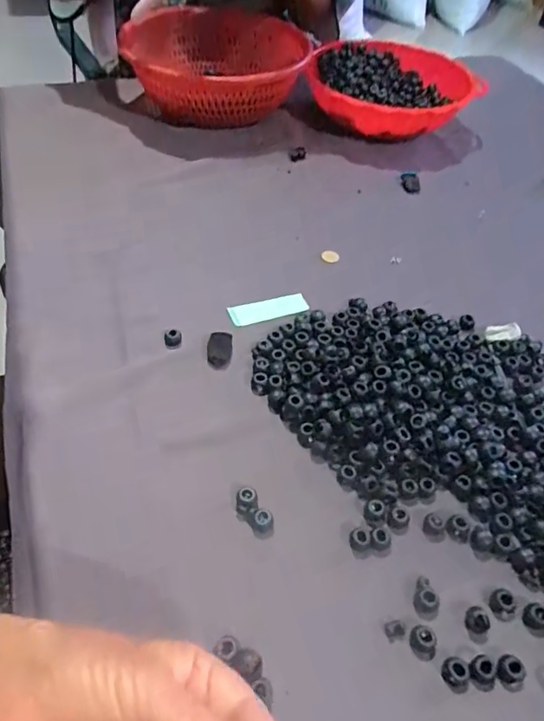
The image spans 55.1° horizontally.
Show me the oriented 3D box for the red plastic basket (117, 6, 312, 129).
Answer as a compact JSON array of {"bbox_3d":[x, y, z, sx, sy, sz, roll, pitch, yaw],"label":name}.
[{"bbox_3d":[-0.092,-0.415,0.758,0.228,0.096,0.249,-12,51,-12],"label":"red plastic basket"}]

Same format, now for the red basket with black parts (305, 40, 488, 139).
[{"bbox_3d":[0.175,-0.405,0.782,0.230,0.073,0.227,5,50,2],"label":"red basket with black parts"}]

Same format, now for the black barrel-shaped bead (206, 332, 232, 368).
[{"bbox_3d":[-0.048,-0.010,0.475,0.022,0.011,0.034,3,50,0],"label":"black barrel-shaped bead"}]

